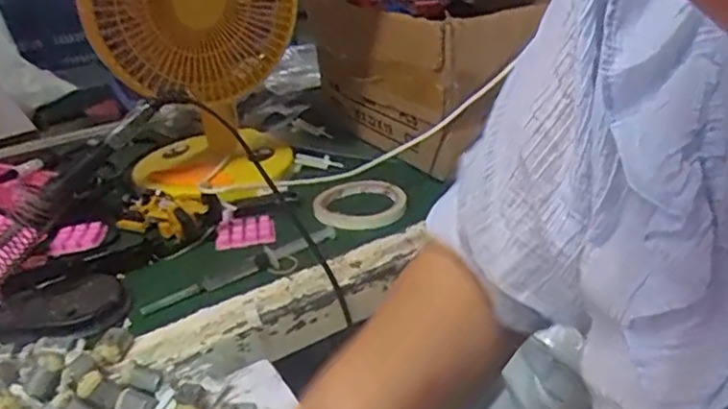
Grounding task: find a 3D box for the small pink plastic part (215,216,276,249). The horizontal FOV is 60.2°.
[{"bbox_3d":[-0.122,0.028,0.643,0.058,0.009,0.045,-9,28,-9],"label":"small pink plastic part"}]

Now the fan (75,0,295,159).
[{"bbox_3d":[-0.167,-0.170,0.669,0.185,0.299,0.157,-7,28,-5],"label":"fan"}]

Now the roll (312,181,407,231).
[{"bbox_3d":[-0.003,0.001,0.684,0.101,0.010,0.101,-3,28,2],"label":"roll"}]

